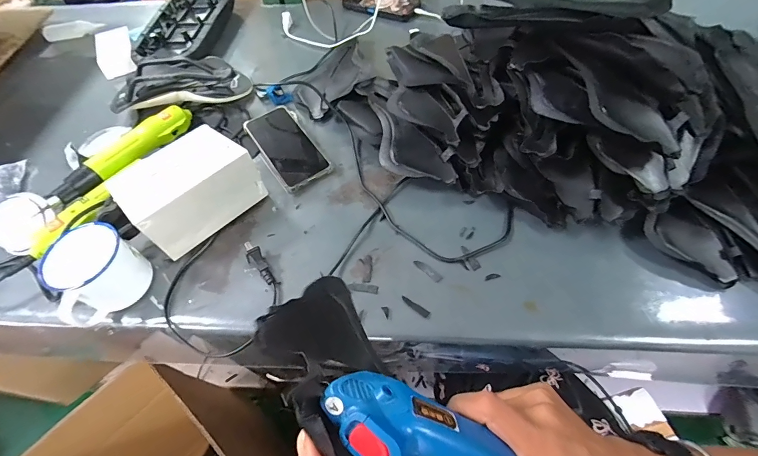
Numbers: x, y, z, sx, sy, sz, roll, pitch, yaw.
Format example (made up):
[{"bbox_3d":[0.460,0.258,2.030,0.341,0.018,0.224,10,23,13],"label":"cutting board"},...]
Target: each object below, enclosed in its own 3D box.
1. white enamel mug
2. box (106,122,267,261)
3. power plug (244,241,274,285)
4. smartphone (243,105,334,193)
[{"bbox_3d":[-0.342,0.058,0.448,0.072,0.088,0.103,29,64,21],"label":"white enamel mug"},{"bbox_3d":[-0.254,-0.053,0.505,0.157,0.096,0.105,-41,63,-20],"label":"box"},{"bbox_3d":[-0.155,0.047,0.479,0.021,0.022,0.063,-34,77,-14],"label":"power plug"},{"bbox_3d":[-0.149,-0.135,0.587,0.081,0.012,0.172,-30,60,-15],"label":"smartphone"}]

